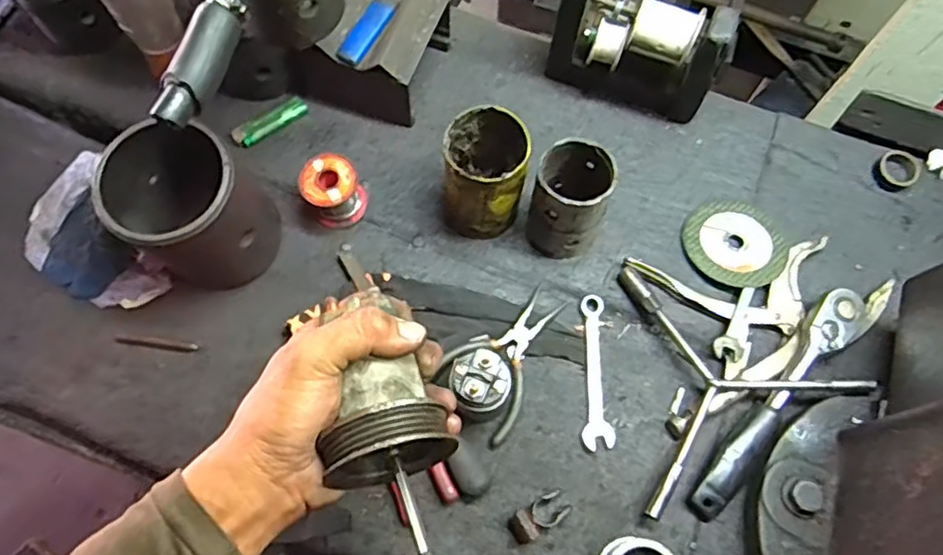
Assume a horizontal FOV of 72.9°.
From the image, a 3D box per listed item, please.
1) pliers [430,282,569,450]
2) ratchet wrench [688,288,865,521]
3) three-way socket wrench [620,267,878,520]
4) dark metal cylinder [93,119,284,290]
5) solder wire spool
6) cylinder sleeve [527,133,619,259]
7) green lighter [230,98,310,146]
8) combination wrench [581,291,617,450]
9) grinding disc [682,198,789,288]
[{"bbox_3d":[0.024,0.068,0.581,0.077,0.016,0.147,25,69,7],"label":"pliers"},{"bbox_3d":[0.282,0.095,0.568,0.045,0.034,0.281,41,72,13],"label":"ratchet wrench"},{"bbox_3d":[0.242,0.092,0.565,0.196,0.041,0.220,0,67,-3],"label":"three-way socket wrench"},{"bbox_3d":[-0.245,-0.058,0.558,0.113,0.144,0.106,1,67,-2],"label":"dark metal cylinder"},{"bbox_3d":[-0.131,-0.082,0.611,0.054,0.060,0.048,-19,70,-10],"label":"solder wire spool"},{"bbox_3d":[0.089,-0.068,0.586,0.066,0.117,0.064,1,67,-2],"label":"cylinder sleeve"},{"bbox_3d":[-0.209,-0.161,0.661,0.081,0.012,0.020,-34,73,-15],"label":"green lighter"},{"bbox_3d":[0.114,0.084,0.579,0.026,0.012,0.141,5,67,-1],"label":"combination wrench"},{"bbox_3d":[0.262,-0.037,0.635,0.097,0.009,0.095,-1,60,1],"label":"grinding disc"}]

